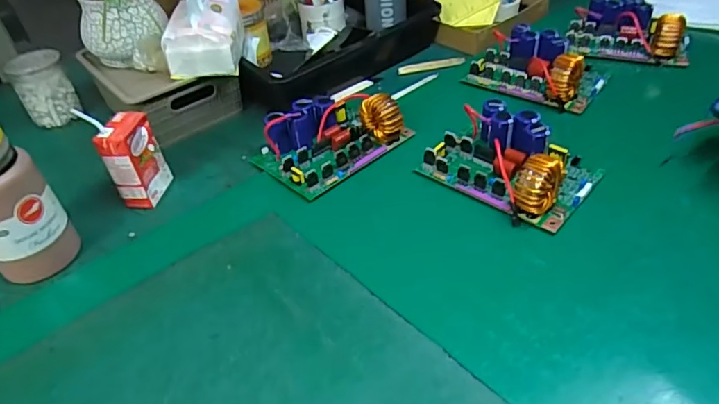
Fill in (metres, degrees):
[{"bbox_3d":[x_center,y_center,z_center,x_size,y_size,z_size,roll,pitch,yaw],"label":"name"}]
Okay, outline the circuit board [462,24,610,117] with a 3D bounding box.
[{"bbox_3d":[0.276,-0.215,0.802,0.191,0.060,0.126,23,49,30],"label":"circuit board"}]

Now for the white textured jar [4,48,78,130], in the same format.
[{"bbox_3d":[-0.515,-0.189,0.847,0.079,0.098,0.087,-25,44,-20],"label":"white textured jar"}]

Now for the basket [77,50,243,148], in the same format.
[{"bbox_3d":[-0.306,-0.177,0.823,0.159,0.092,0.197,-33,47,-27],"label":"basket"}]

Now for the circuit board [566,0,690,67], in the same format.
[{"bbox_3d":[0.448,-0.291,0.863,0.184,0.052,0.122,11,44,20],"label":"circuit board"}]

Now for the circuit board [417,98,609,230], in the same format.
[{"bbox_3d":[0.187,-0.056,0.637,0.182,0.062,0.130,29,53,34],"label":"circuit board"}]

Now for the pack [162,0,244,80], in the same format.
[{"bbox_3d":[-0.229,-0.260,0.758,0.097,0.105,0.128,-5,41,1],"label":"pack"}]

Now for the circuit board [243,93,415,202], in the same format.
[{"bbox_3d":[-0.042,-0.096,0.717,0.192,0.060,0.140,-34,47,-27],"label":"circuit board"}]

